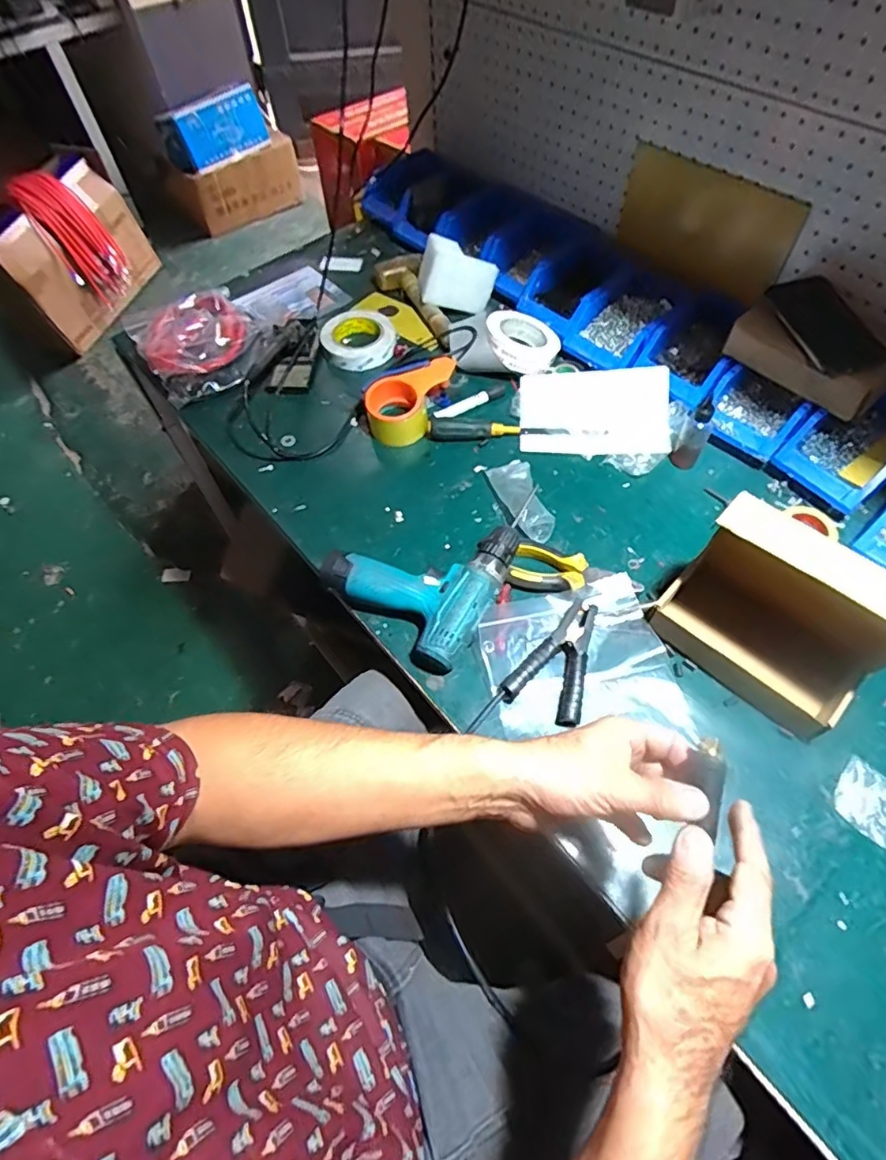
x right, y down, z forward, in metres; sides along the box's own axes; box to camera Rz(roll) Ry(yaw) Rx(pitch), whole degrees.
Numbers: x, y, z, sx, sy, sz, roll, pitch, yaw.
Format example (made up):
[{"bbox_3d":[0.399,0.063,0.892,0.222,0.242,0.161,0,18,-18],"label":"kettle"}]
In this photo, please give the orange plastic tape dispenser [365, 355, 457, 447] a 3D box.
[{"bbox_3d":[-0.039,-0.259,0.808,0.149,0.052,0.084,-24,61,-12],"label":"orange plastic tape dispenser"}]

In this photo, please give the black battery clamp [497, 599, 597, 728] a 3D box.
[{"bbox_3d":[0.139,0.094,0.612,0.082,0.020,0.145,39,68,22],"label":"black battery clamp"}]

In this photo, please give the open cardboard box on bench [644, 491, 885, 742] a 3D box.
[{"bbox_3d":[0.341,0.035,0.565,0.203,0.154,0.104,39,68,22],"label":"open cardboard box on bench"}]

